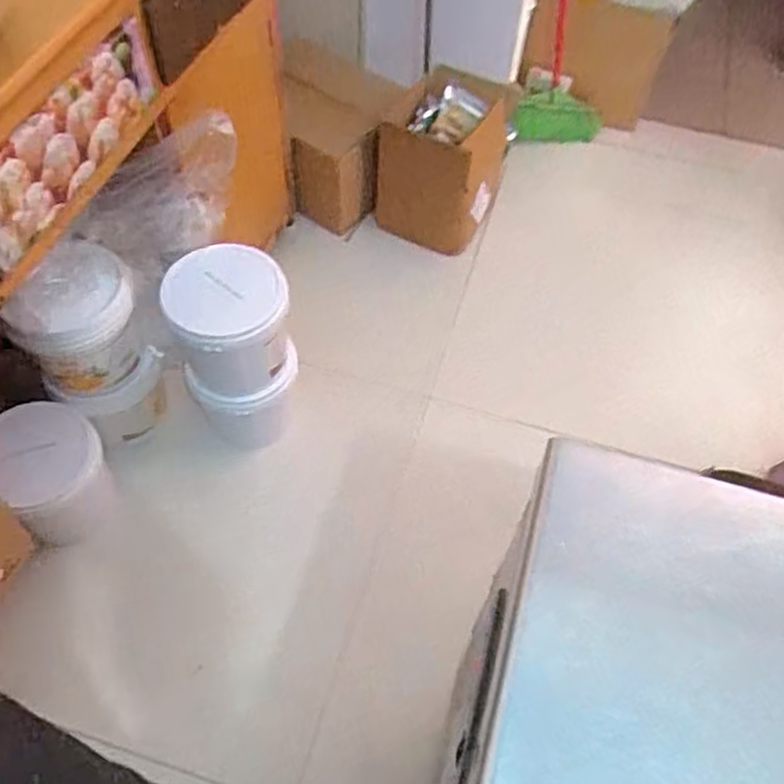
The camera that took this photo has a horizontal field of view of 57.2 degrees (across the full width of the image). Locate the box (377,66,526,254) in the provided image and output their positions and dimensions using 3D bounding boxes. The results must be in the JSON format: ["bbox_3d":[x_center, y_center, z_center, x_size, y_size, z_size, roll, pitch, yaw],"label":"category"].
[{"bbox_3d":[0.126,-0.559,1.756,0.278,0.315,0.251,17,57,8],"label":"box"}]

